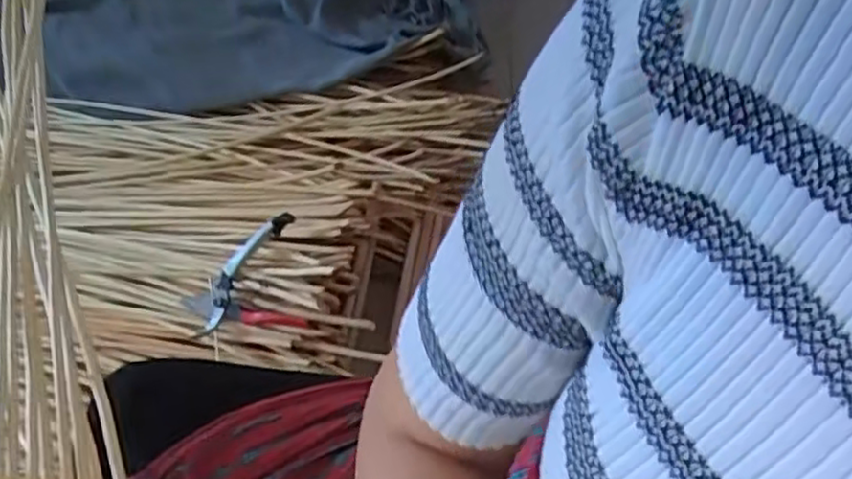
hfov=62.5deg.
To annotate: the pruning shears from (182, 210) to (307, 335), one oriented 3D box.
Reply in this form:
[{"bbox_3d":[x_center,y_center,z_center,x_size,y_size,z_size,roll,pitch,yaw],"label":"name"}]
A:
[{"bbox_3d":[-0.235,0.050,0.893,0.152,0.017,0.137,-10,83,5],"label":"pruning shears"}]

